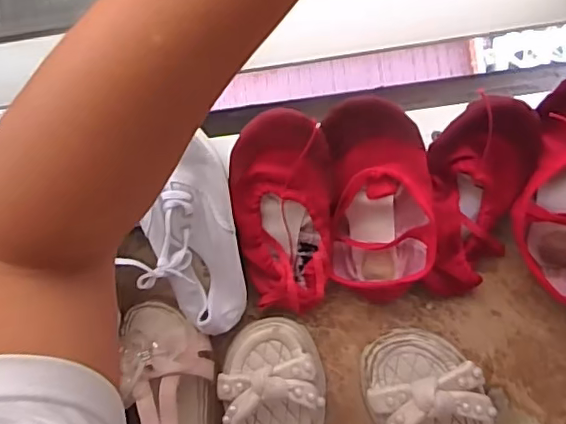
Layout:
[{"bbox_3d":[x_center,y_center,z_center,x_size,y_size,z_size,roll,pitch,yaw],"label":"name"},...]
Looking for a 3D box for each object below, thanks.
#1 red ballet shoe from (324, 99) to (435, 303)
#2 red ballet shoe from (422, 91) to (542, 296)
[{"bbox_3d":[0.076,-0.008,0.445,0.079,0.040,0.170,-4,118,7],"label":"red ballet shoe"},{"bbox_3d":[0.147,-0.008,0.435,0.074,0.039,0.170,8,119,8],"label":"red ballet shoe"}]

